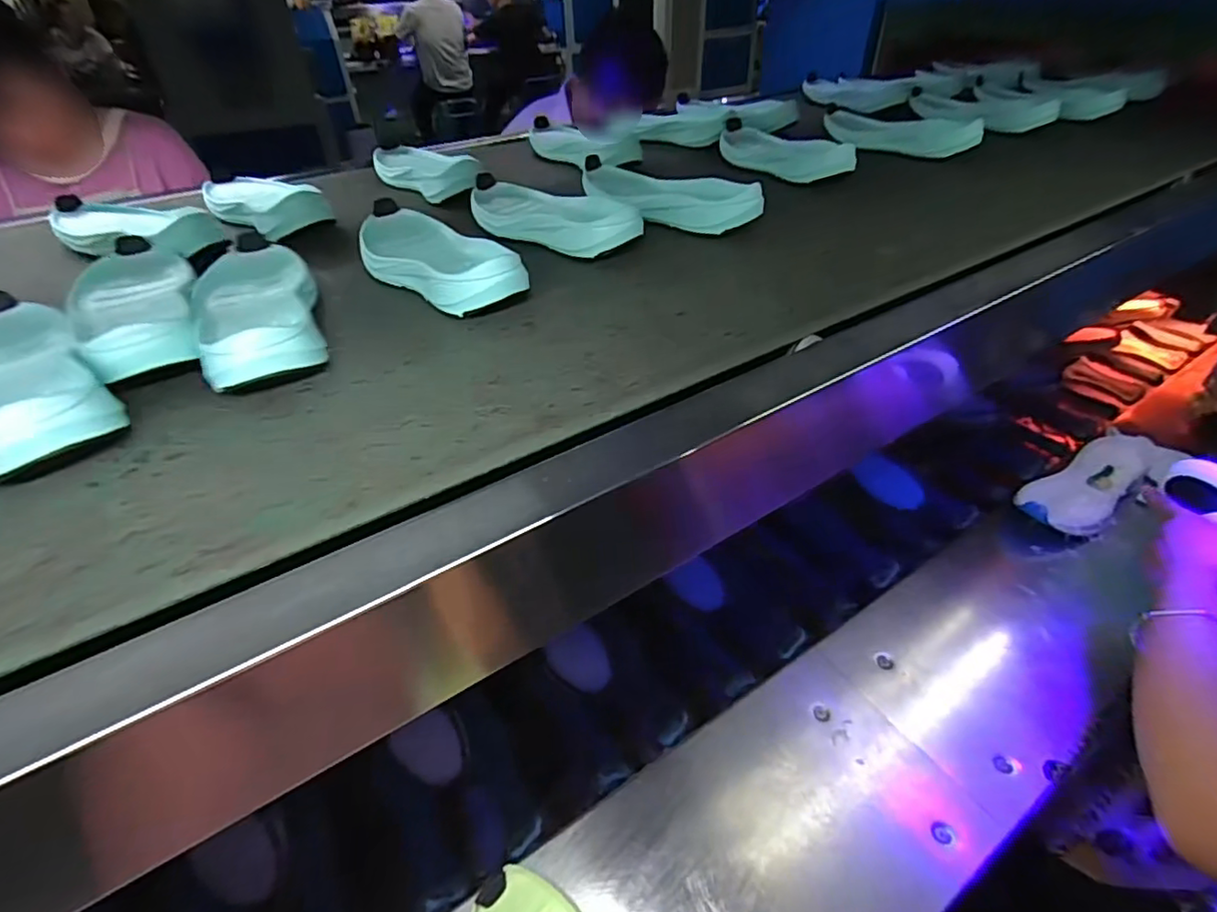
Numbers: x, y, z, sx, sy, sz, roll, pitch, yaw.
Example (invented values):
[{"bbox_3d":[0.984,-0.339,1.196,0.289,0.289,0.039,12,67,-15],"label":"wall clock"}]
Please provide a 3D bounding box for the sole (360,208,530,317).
[{"bbox_3d":[-0.157,-0.180,0.518,0.083,0.037,0.204,-30,46,-30],"label":"sole"}]

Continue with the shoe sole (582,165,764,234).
[{"bbox_3d":[0.058,-0.281,0.622,0.217,0.035,0.058,28,49,32],"label":"shoe sole"}]

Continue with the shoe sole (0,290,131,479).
[{"bbox_3d":[-0.386,-0.059,0.374,0.217,0.040,0.079,30,48,34],"label":"shoe sole"}]

